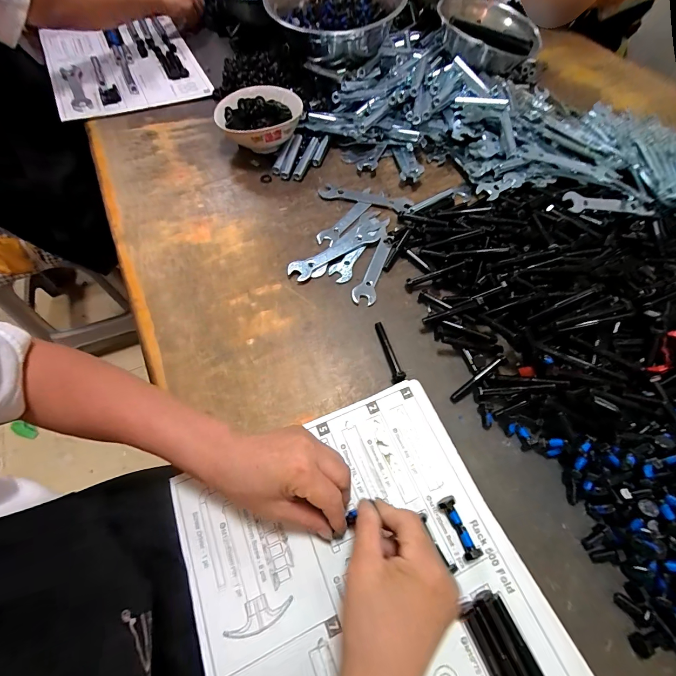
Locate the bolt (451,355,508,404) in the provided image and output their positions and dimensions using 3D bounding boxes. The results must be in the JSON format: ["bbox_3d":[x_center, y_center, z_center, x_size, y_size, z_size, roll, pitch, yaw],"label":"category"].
[{"bbox_3d":[0.167,0.049,0.401,0.082,0.010,0.010,-37,67,-5],"label":"bolt"}]

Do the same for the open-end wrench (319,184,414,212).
[{"bbox_3d":[0.046,-0.230,0.552,0.148,0.005,0.036,10,60,3],"label":"open-end wrench"}]

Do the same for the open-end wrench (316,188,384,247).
[{"bbox_3d":[0.020,-0.190,0.529,0.032,0.009,0.145,32,64,15],"label":"open-end wrench"}]

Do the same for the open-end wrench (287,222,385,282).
[{"bbox_3d":[0.002,-0.129,0.491,0.161,0.008,0.032,-35,67,-20],"label":"open-end wrench"}]

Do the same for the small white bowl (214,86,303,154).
[{"bbox_3d":[-0.127,-0.356,0.568,0.135,0.059,0.129,1,60,-2],"label":"small white bowl"}]

